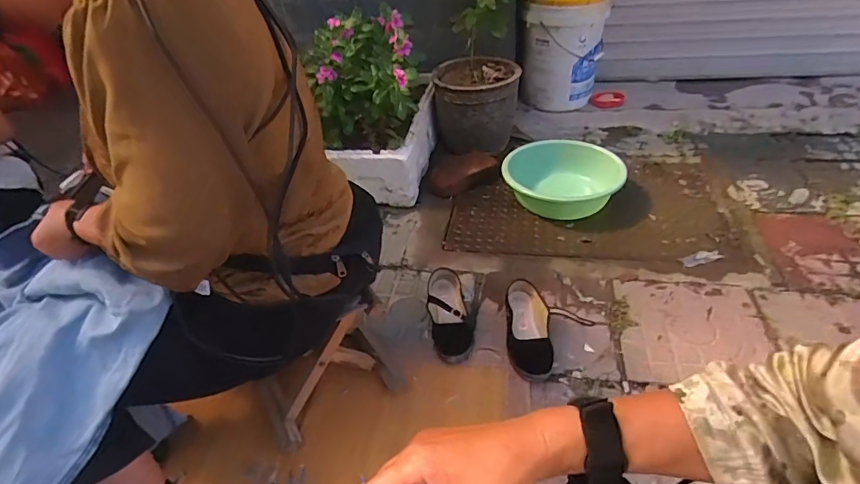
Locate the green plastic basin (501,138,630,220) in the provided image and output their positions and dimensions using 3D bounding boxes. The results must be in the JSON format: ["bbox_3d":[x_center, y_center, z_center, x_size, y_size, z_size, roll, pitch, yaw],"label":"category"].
[{"bbox_3d":[0.388,-0.196,1.491,0.326,0.110,0.324,6,39,15],"label":"green plastic basin"}]

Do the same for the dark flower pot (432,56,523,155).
[{"bbox_3d":[0.160,-0.467,1.729,0.276,0.252,0.289,-1,37,6],"label":"dark flower pot"}]

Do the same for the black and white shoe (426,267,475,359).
[{"bbox_3d":[0.043,0.159,1.094,0.097,0.082,0.223,-9,37,-5],"label":"black and white shoe"}]

